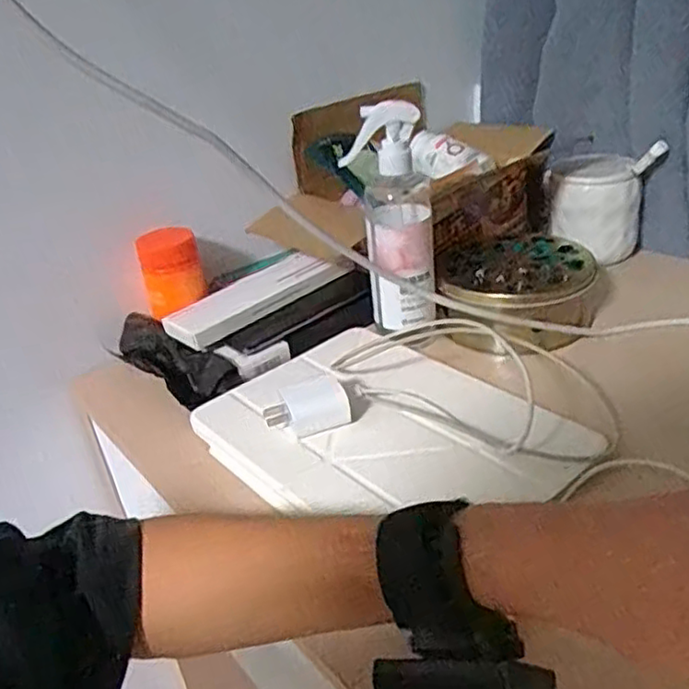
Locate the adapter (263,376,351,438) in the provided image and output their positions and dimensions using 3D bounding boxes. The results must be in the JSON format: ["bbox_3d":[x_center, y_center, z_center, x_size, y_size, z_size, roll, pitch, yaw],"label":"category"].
[{"bbox_3d":[-0.027,0.046,0.476,0.058,0.026,0.031,-11,29,-7],"label":"adapter"}]

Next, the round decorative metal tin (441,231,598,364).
[{"bbox_3d":[0.154,-0.052,0.601,0.138,0.058,0.156,-2,29,8],"label":"round decorative metal tin"}]

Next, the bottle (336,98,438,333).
[{"bbox_3d":[0.038,-0.103,0.547,0.066,0.172,0.074,-2,29,8],"label":"bottle"}]

